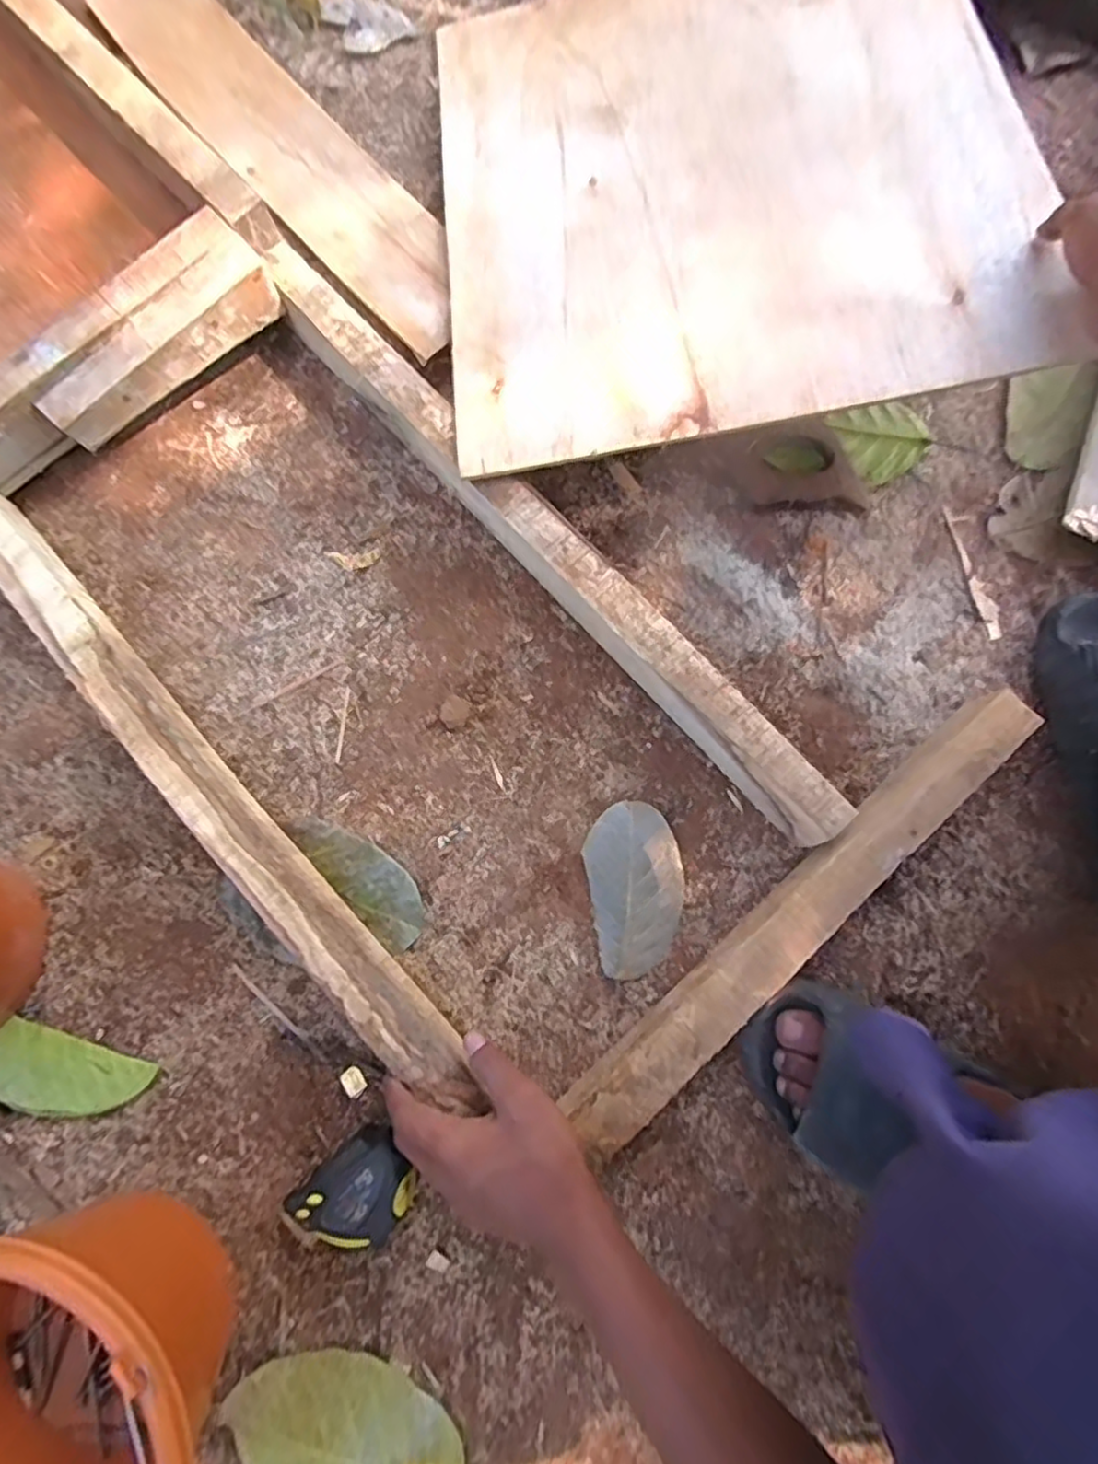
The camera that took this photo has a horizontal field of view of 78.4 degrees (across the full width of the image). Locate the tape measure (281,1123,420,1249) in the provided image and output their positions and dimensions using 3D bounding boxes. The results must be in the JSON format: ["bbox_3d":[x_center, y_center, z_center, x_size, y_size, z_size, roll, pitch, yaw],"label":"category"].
[{"bbox_3d":[-0.135,0.328,0.484,0.080,0.041,0.062,-43,83,-7],"label":"tape measure"}]

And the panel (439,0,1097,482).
[{"bbox_3d":[0.142,-0.489,0.582,0.470,0.014,0.538,-7,74,9],"label":"panel"}]

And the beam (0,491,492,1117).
[{"bbox_3d":[-0.274,0.033,0.528,0.046,0.059,0.619,-42,82,-7],"label":"beam"}]

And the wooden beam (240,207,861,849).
[{"bbox_3d":[0.005,-0.144,0.569,0.044,0.063,0.618,-43,83,-7],"label":"wooden beam"}]

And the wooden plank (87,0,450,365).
[{"bbox_3d":[-0.253,-0.571,0.659,0.109,0.019,0.537,-41,82,-7],"label":"wooden plank"}]

